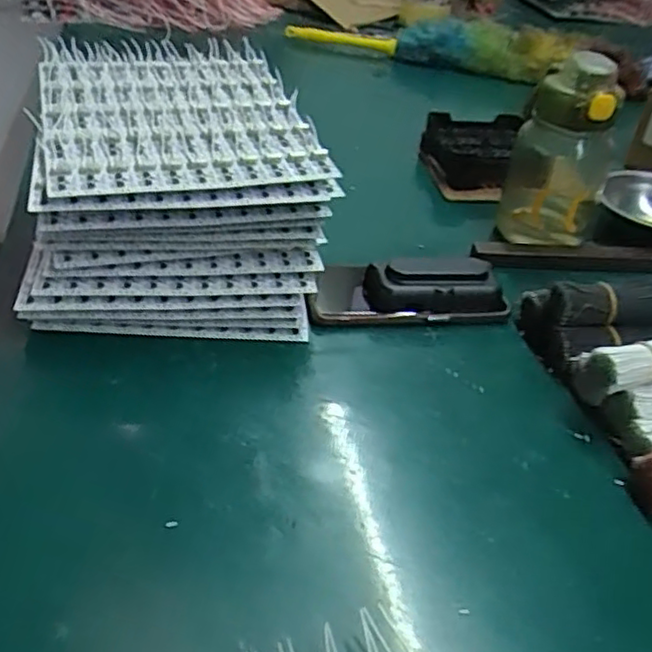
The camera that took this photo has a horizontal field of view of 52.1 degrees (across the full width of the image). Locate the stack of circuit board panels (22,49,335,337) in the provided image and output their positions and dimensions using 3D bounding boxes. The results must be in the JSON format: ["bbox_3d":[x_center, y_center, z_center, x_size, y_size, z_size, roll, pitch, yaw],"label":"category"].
[{"bbox_3d":[-0.124,-0.121,0.564,0.215,0.133,0.279,-1,37,-12],"label":"stack of circuit board panels"}]

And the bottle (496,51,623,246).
[{"bbox_3d":[0.223,-0.168,0.620,0.091,0.158,0.091,19,39,16],"label":"bottle"}]

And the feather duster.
[{"bbox_3d":[0.163,-0.456,1.072,0.445,0.067,0.118,7,41,4],"label":"feather duster"}]

